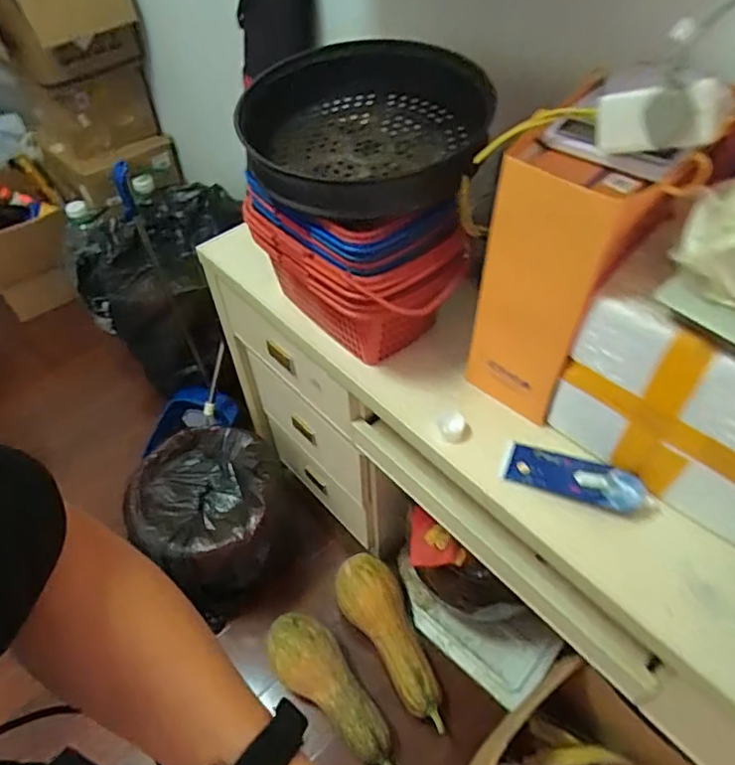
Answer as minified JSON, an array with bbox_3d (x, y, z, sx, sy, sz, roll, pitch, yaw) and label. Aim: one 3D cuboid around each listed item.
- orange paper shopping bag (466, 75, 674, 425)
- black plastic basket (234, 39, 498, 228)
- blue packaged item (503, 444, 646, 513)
[{"bbox_3d":[0.229,-0.121,0.673,0.156,0.316,0.154,29,57,24],"label":"orange paper shopping bag"},{"bbox_3d":[-0.012,-0.335,0.734,0.306,0.096,0.312,-7,50,-3],"label":"black plastic basket"},{"bbox_3d":[0.254,0.116,0.686,0.157,0.025,0.056,18,53,17],"label":"blue packaged item"}]

